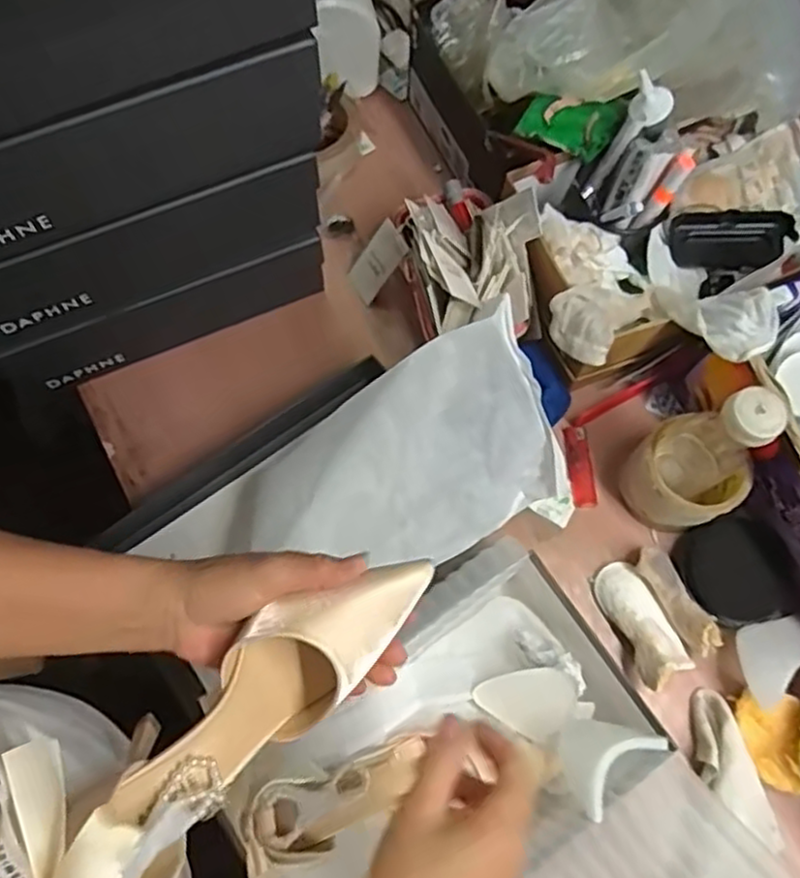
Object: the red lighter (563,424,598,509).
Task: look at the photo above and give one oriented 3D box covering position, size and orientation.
[{"bbox_3d":[0.169,0.025,0.666,0.022,0.008,0.078,-6,73,-3],"label":"red lighter"}]

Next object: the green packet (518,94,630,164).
[{"bbox_3d":[0.154,-0.280,0.639,0.090,0.019,0.053,7,76,4],"label":"green packet"}]

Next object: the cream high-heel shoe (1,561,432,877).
[{"bbox_3d":[-0.079,0.161,0.390,0.124,0.098,0.237,41,62,11],"label":"cream high-heel shoe"}]

